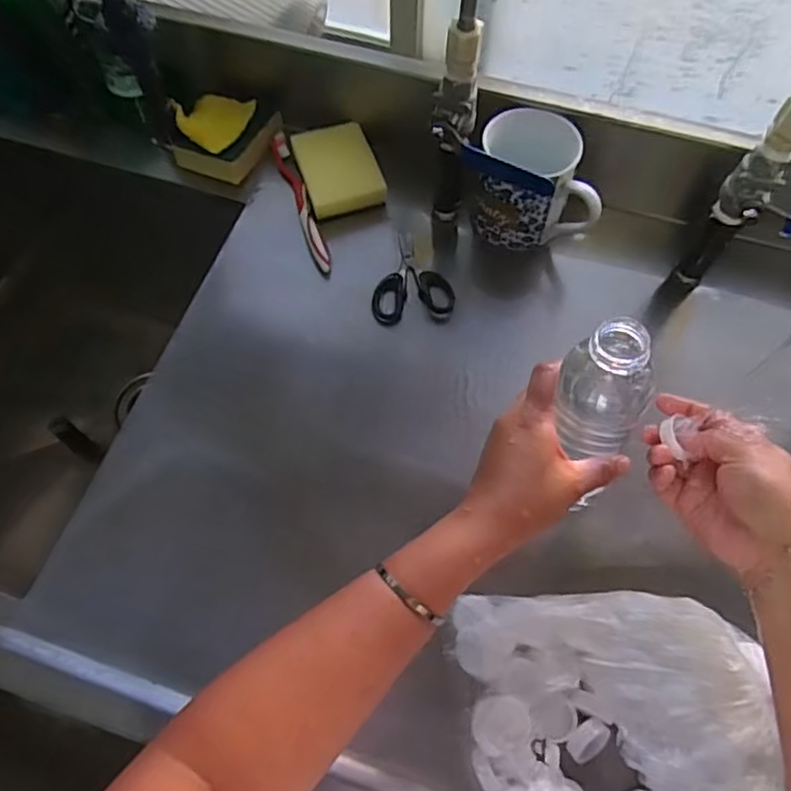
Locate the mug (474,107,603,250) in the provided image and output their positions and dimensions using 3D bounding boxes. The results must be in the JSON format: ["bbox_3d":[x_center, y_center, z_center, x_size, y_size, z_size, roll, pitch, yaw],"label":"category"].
[{"bbox_3d":[0.128,-0.193,0.588,0.128,0.115,0.095,21,66,9],"label":"mug"}]

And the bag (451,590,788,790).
[{"bbox_3d":[0.148,0.242,0.428,0.192,0.068,0.206,0,64,-1],"label":"bag"}]

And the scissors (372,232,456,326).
[{"bbox_3d":[0.023,-0.119,0.623,0.077,0.014,0.113,9,65,4],"label":"scissors"}]

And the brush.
[{"bbox_3d":[-0.099,-0.204,0.653,0.017,0.016,0.183,-18,66,-9],"label":"brush"}]

